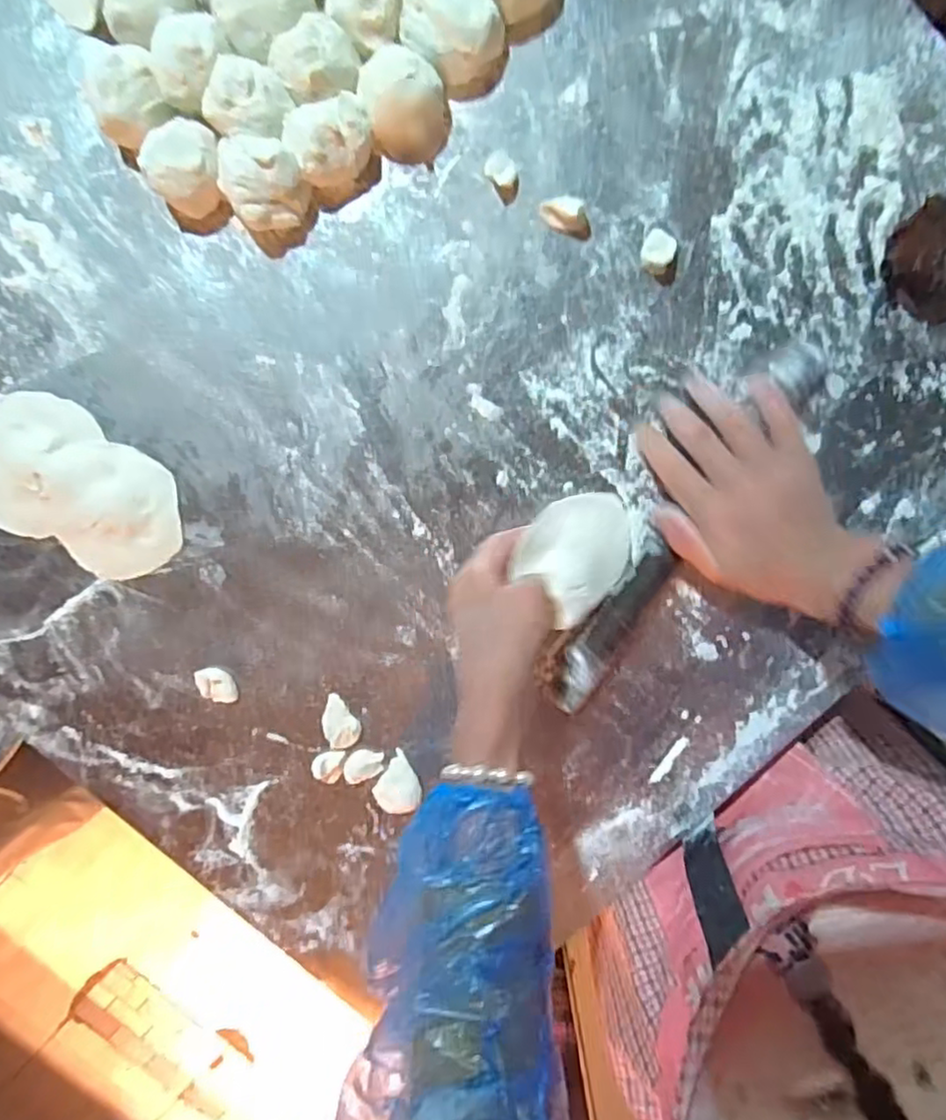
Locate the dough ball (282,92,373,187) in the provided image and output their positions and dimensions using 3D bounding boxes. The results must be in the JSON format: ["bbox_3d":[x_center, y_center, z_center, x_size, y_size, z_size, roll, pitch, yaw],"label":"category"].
[{"bbox_3d":[-0.090,-0.269,0.429,0.054,0.038,0.044,-23,94,6],"label":"dough ball"}]

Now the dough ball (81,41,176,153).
[{"bbox_3d":[-0.220,-0.296,0.426,0.046,0.039,0.047,0,96,4],"label":"dough ball"}]

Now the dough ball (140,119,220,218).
[{"bbox_3d":[-0.187,-0.257,0.433,0.045,0.032,0.050,45,97,-2],"label":"dough ball"}]

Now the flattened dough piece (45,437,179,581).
[{"bbox_3d":[-0.260,-0.035,0.482,0.086,0.012,0.097,-1,100,0],"label":"flattened dough piece"}]

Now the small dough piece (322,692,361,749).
[{"bbox_3d":[-0.103,0.124,0.509,0.026,0.006,0.041,-23,99,4],"label":"small dough piece"}]

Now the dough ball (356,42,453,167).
[{"bbox_3d":[-0.044,-0.296,0.427,0.053,0.038,0.064,-20,95,6],"label":"dough ball"}]

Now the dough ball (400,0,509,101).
[{"bbox_3d":[-0.012,-0.334,0.418,0.063,0.038,0.049,40,97,-1],"label":"dough ball"}]

